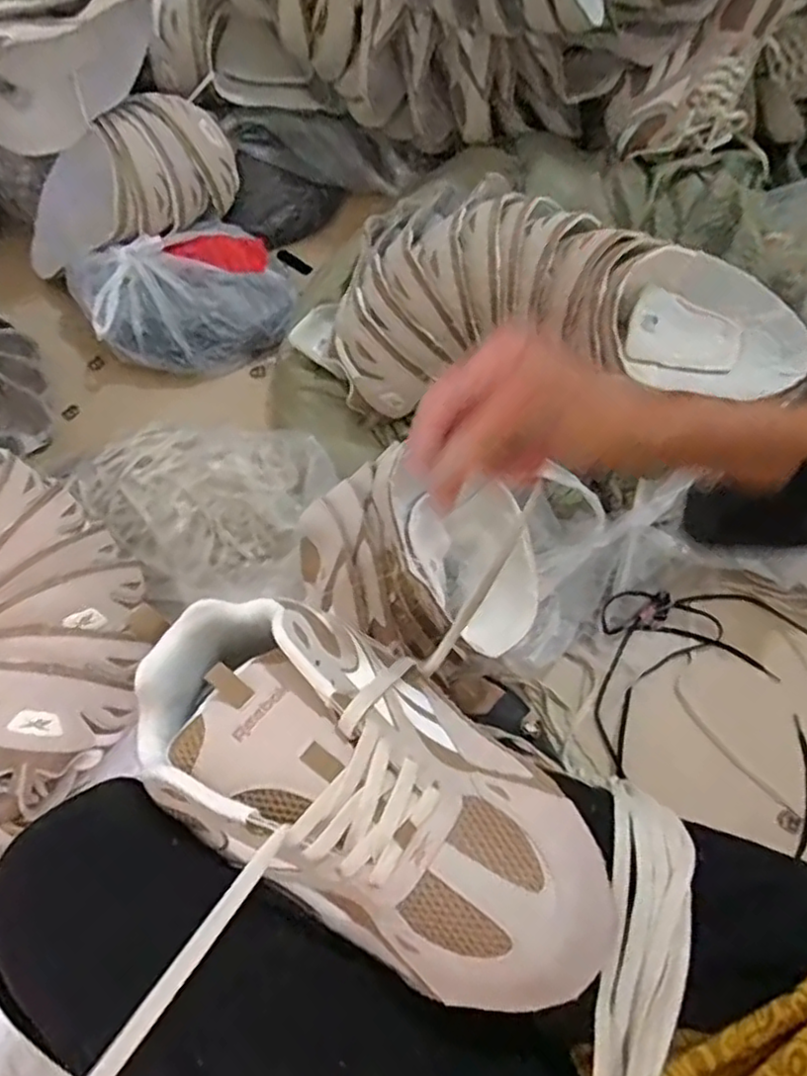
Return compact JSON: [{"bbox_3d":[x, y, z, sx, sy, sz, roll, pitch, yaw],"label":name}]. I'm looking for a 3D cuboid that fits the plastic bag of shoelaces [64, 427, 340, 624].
[{"bbox_3d":[-0.225,-0.022,0.765,0.291,0.075,0.221,-5,66,-3],"label":"plastic bag of shoelaces"}]

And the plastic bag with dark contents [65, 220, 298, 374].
[{"bbox_3d":[-0.285,-0.321,0.889,0.267,0.087,0.180,-25,68,-11],"label":"plastic bag with dark contents"}]

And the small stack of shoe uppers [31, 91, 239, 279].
[{"bbox_3d":[-0.385,-0.456,0.892,0.317,0.142,0.149,-20,66,13],"label":"small stack of shoe uppers"}]

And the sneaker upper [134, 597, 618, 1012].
[{"bbox_3d":[-0.020,0.117,0.325,0.252,0.066,0.118,31,69,16],"label":"sneaker upper"}]

